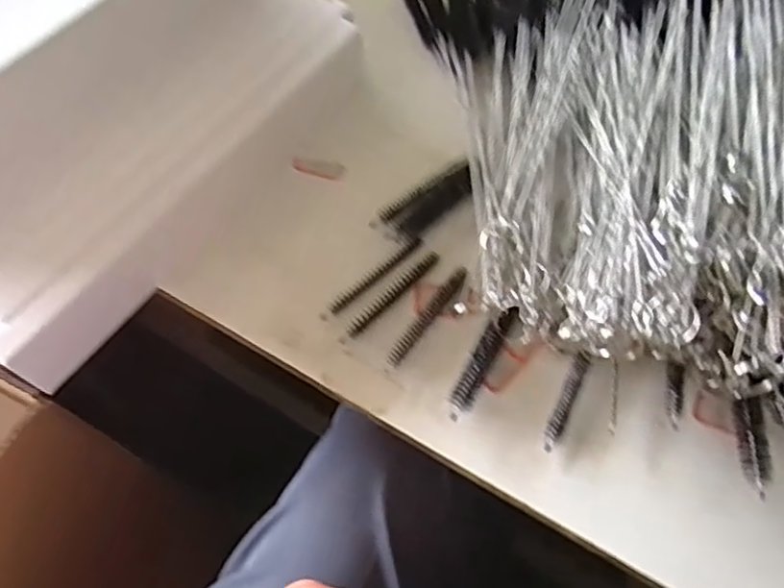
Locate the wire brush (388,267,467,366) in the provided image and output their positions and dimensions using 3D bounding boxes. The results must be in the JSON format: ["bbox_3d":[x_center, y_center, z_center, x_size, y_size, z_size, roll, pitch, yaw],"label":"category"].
[{"bbox_3d":[0.022,0.013,0.394,0.009,0.007,0.078,33,68,16],"label":"wire brush"}]

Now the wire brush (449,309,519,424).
[{"bbox_3d":[0.052,0.039,0.373,0.014,0.011,0.074,26,66,14],"label":"wire brush"}]

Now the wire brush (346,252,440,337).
[{"bbox_3d":[0.001,-0.001,0.407,0.011,0.006,0.080,41,70,19],"label":"wire brush"}]

